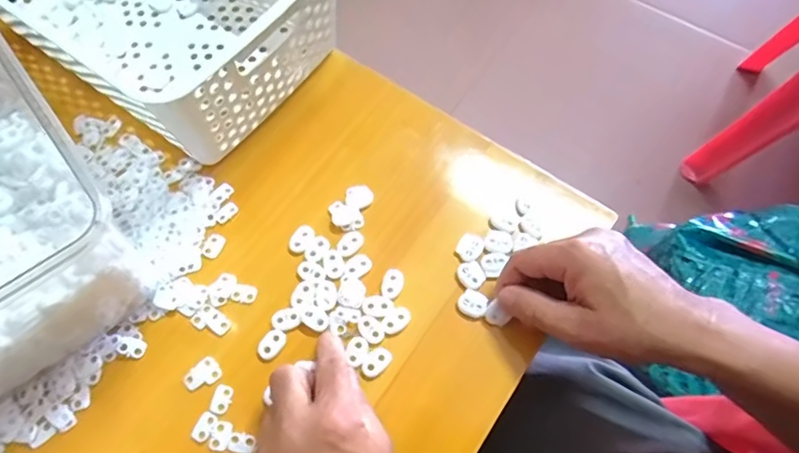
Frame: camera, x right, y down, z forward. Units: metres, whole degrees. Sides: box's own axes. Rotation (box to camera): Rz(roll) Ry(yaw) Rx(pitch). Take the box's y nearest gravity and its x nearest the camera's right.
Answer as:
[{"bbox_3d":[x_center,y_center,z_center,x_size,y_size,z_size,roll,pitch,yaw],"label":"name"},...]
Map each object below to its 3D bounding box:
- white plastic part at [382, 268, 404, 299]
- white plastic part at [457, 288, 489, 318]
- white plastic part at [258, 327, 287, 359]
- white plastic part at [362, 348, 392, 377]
[{"bbox_3d":[-0.005,0.044,0.403,0.016,0.004,0.024,14,66,5],"label":"white plastic part"},{"bbox_3d":[0.057,0.058,0.397,0.021,0.004,0.020,35,70,14],"label":"white plastic part"},{"bbox_3d":[-0.095,0.087,0.386,0.017,0.004,0.023,35,70,14],"label":"white plastic part"},{"bbox_3d":[-0.017,0.098,0.376,0.022,0.004,0.015,-40,72,-17],"label":"white plastic part"}]

